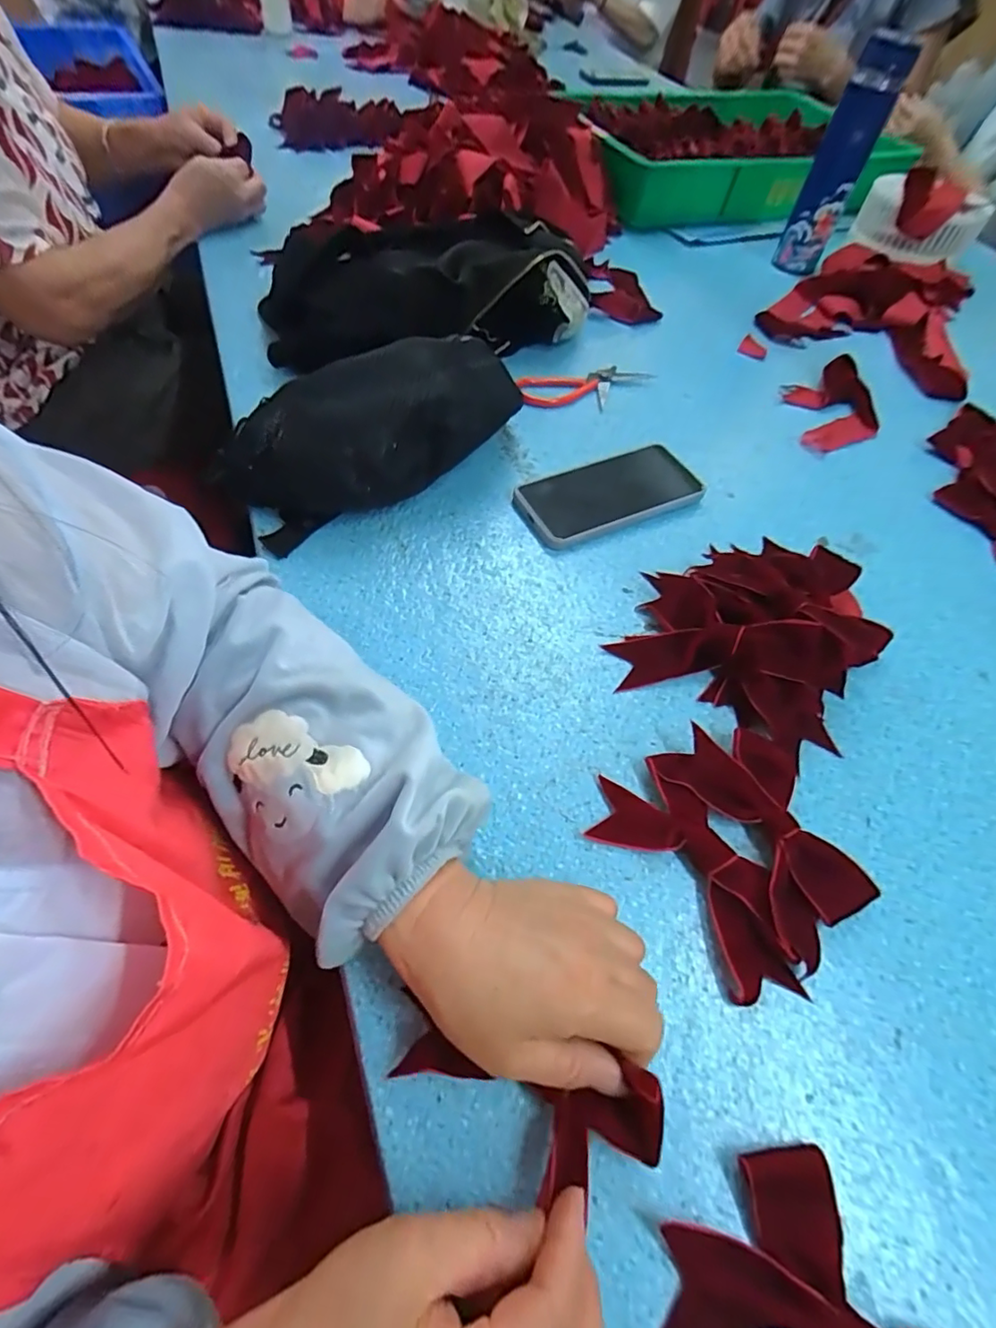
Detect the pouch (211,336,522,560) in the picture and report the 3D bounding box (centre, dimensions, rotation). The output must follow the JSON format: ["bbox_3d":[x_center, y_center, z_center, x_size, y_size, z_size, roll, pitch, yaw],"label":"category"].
[{"bbox_3d":[-0.093,-0.192,0.460,0.254,0.091,0.126,-29,64,-21],"label":"pouch"}]

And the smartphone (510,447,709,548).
[{"bbox_3d":[0.099,-0.154,0.492,0.163,0.016,0.079,-20,61,-16],"label":"smartphone"}]

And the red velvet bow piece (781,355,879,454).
[{"bbox_3d":[0.361,-0.282,0.595,0.138,0.022,0.101,-26,63,-20],"label":"red velvet bow piece"}]

